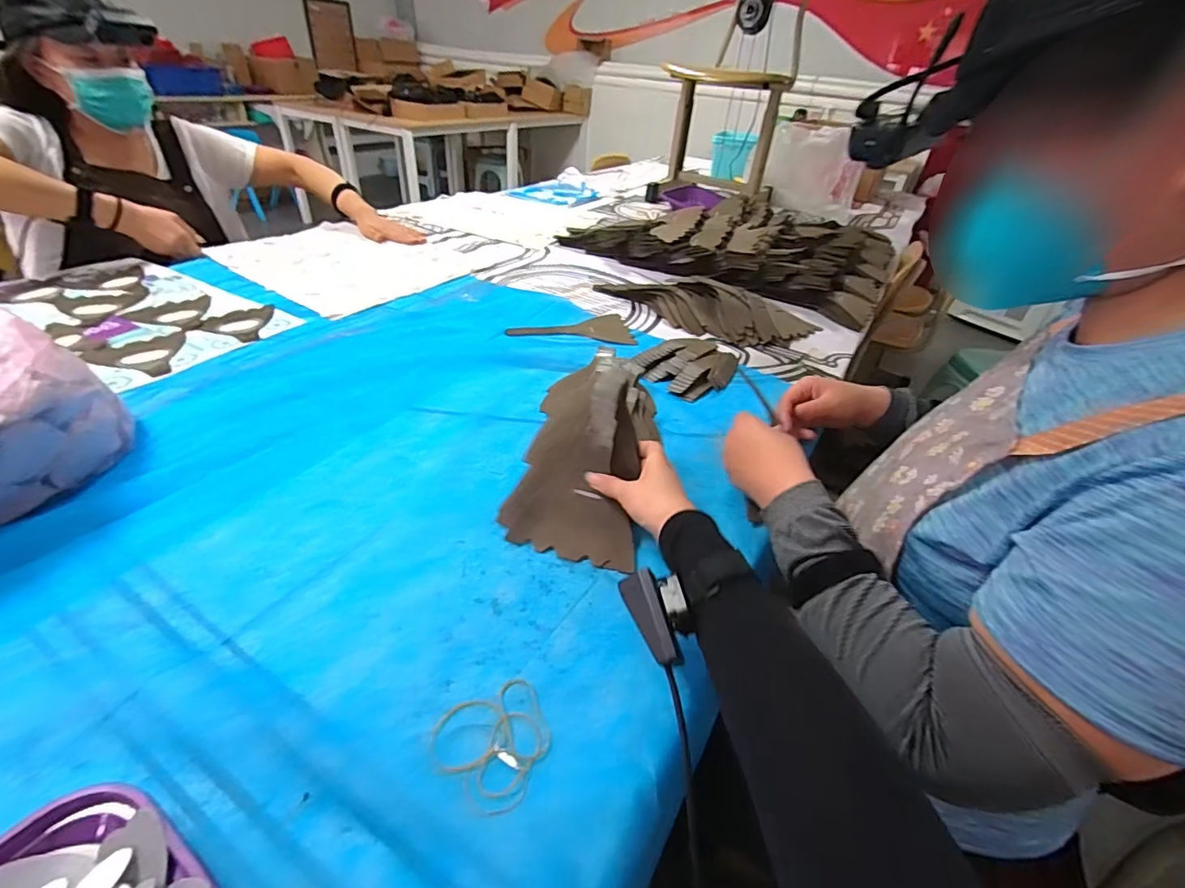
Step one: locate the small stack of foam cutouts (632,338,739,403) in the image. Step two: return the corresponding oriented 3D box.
[{"bbox_3d":[0.158,-0.129,0.801,0.164,0.024,0.119,-21,44,-32],"label":"small stack of foam cutouts"}]

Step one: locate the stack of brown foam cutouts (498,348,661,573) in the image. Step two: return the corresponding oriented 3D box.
[{"bbox_3d":[-0.006,0.006,0.533,0.136,0.046,0.218,11,80,9],"label":"stack of brown foam cutouts"}]

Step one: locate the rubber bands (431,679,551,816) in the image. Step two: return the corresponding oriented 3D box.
[{"bbox_3d":[-0.068,0.212,0.361,0.079,0.008,0.081,-13,41,-25],"label":"rubber bands"}]

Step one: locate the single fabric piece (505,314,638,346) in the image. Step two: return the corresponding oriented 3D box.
[{"bbox_3d":[-0.035,-0.190,0.885,0.209,0.014,0.131,-6,40,-14],"label":"single fabric piece"}]

